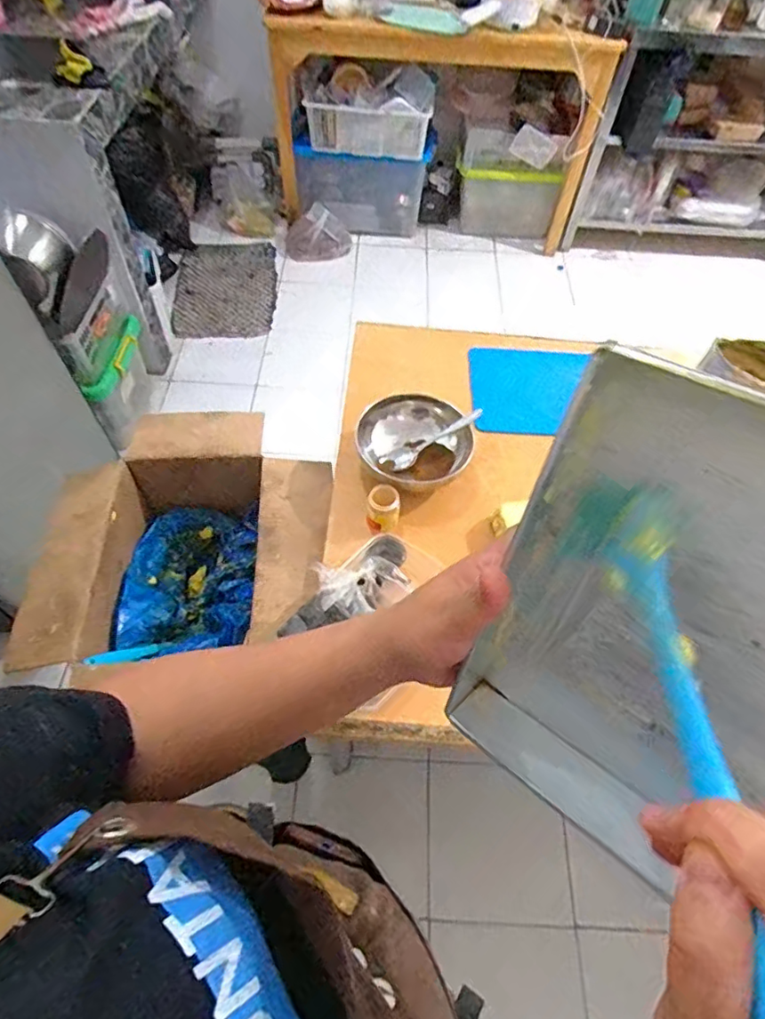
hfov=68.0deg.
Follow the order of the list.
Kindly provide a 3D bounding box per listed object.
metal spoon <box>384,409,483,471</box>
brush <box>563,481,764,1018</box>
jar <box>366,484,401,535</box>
[{"bbox_3d":[0.081,-0.108,0.859,0.153,0.015,0.029,-31,59,10],"label":"metal spoon"},{"bbox_3d":[0.108,0.079,0.200,0.038,0.050,0.242,6,43,1],"label":"brush"},{"bbox_3d":[0.000,0.002,0.806,0.053,0.061,0.049,1,56,-2],"label":"jar"}]

